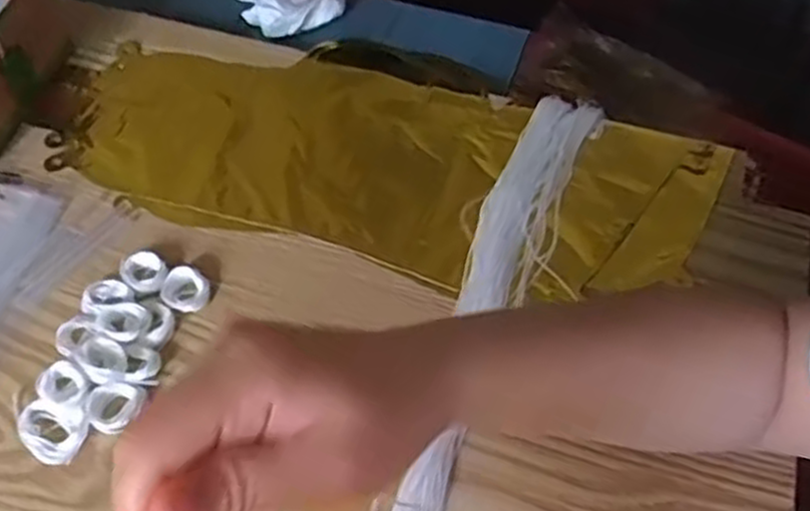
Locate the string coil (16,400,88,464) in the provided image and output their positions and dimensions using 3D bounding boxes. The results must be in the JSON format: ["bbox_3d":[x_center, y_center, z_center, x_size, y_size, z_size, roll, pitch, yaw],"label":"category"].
[{"bbox_3d":[-0.183,0.090,0.403,0.038,0.009,0.027,18,59,12],"label":"string coil"}]

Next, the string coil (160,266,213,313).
[{"bbox_3d":[-0.125,0.020,0.450,0.027,0.009,0.027,0,57,0],"label":"string coil"}]

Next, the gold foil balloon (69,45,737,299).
[{"bbox_3d":[-0.012,-0.072,0.505,0.406,0.017,0.163,18,58,9],"label":"gold foil balloon"}]

